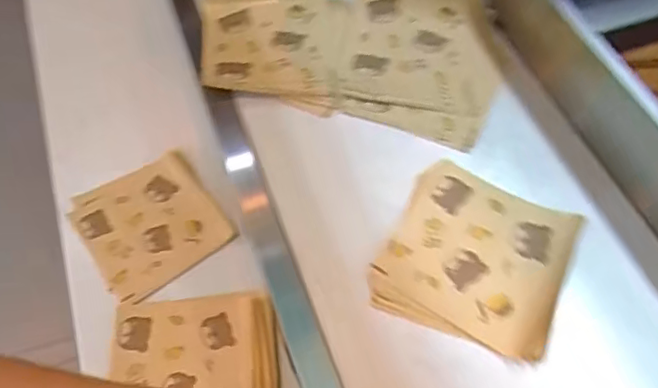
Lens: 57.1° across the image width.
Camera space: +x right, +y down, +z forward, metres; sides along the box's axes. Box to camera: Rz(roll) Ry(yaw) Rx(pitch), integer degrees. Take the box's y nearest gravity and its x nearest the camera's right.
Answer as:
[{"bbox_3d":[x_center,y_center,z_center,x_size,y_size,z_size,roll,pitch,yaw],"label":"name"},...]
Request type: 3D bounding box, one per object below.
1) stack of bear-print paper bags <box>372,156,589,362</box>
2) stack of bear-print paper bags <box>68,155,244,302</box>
[{"bbox_3d":[0.127,0.050,0.518,0.144,0.016,0.151,20,60,15],"label":"stack of bear-print paper bags"},{"bbox_3d":[-0.201,0.029,0.679,0.145,0.018,0.152,-32,61,-17],"label":"stack of bear-print paper bags"}]

